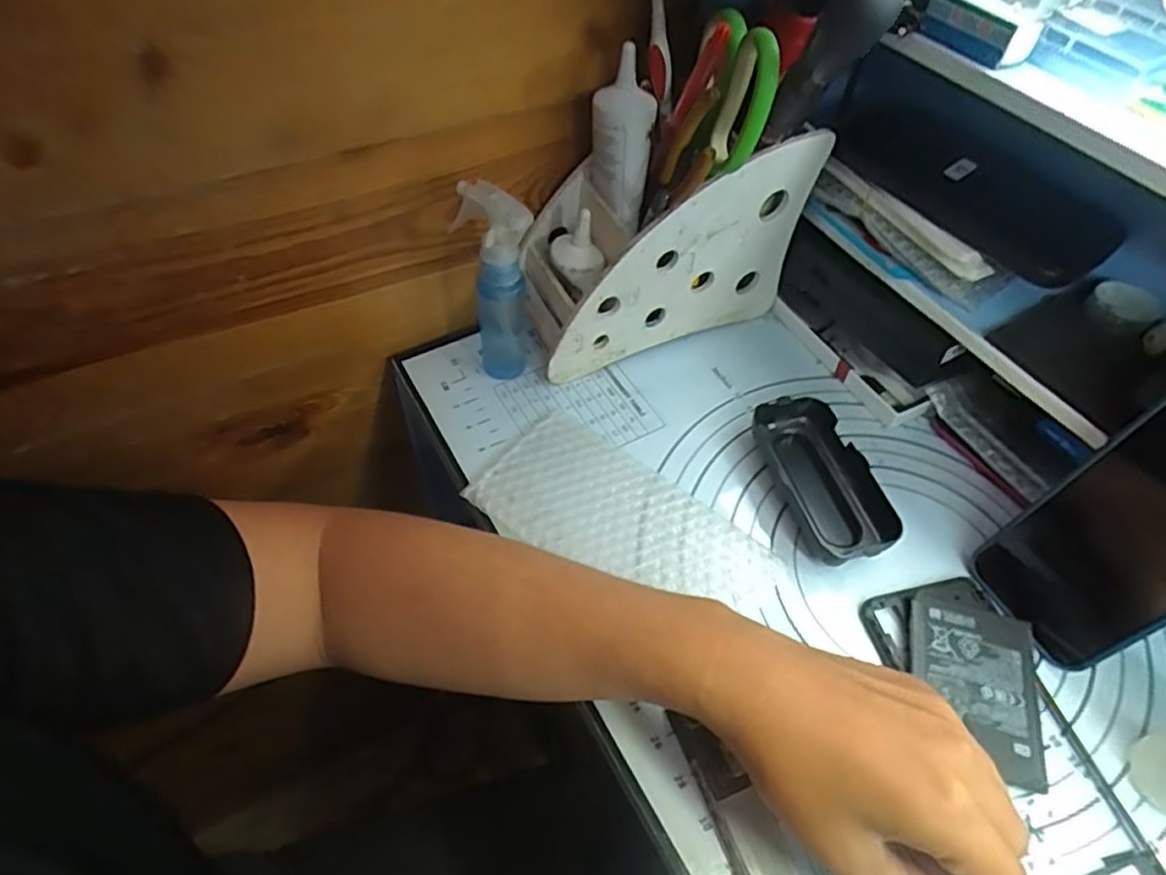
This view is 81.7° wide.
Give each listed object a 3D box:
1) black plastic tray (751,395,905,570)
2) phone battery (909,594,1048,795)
[{"bbox_3d":[0.148,0.024,0.410,0.046,0.027,0.110,-10,55,-11],"label":"black plastic tray"},{"bbox_3d":[0.199,0.126,0.343,0.061,0.005,0.084,14,56,8],"label":"phone battery"}]

